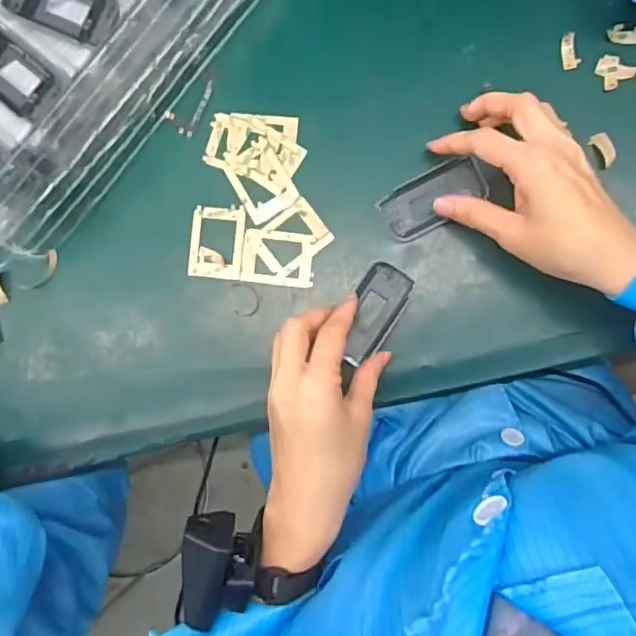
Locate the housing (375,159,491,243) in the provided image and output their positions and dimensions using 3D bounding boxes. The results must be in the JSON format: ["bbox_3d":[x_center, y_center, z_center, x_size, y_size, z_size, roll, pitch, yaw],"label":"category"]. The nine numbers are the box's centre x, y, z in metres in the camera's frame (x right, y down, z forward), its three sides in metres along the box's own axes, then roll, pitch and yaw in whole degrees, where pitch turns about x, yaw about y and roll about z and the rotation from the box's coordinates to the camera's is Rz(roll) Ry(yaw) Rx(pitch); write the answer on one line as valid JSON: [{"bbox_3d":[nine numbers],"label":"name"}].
[{"bbox_3d":[0.084,-0.086,0.421,0.075,0.007,0.039,-33,86,2],"label":"housing"}]

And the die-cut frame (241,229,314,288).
[{"bbox_3d":[-0.029,-0.044,0.433,0.054,0.004,0.039,7,89,5],"label":"die-cut frame"}]

